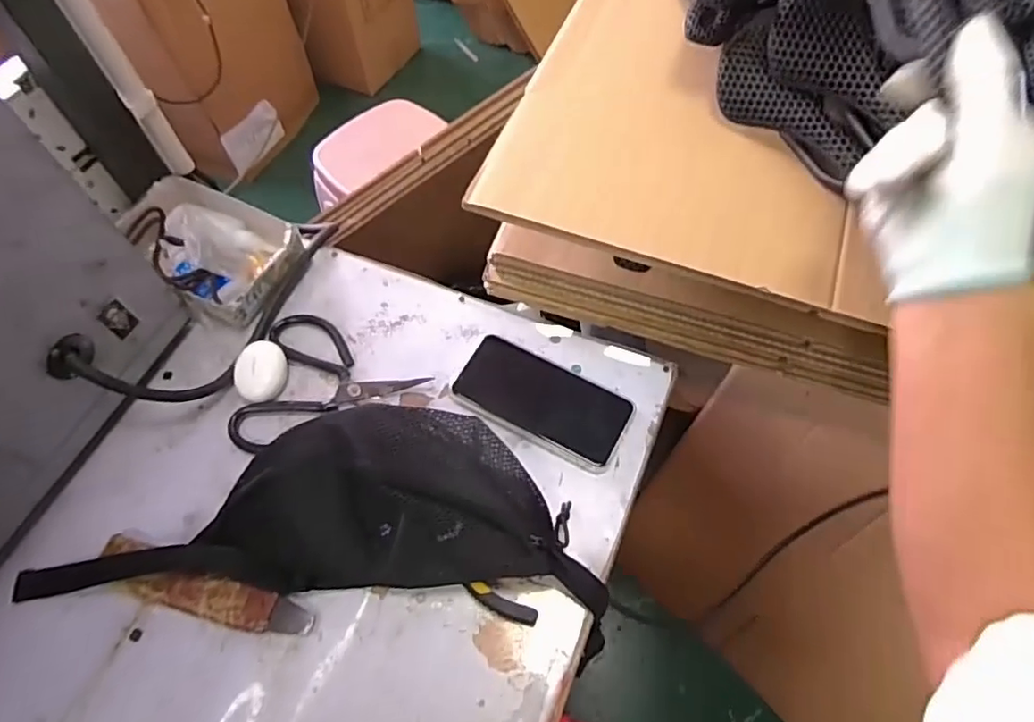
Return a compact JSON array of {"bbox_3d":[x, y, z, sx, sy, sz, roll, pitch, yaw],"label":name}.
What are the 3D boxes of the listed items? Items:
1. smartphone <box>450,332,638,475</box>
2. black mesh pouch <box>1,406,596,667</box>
[{"bbox_3d":[0.024,0.038,0.554,0.159,0.015,0.079,26,64,15],"label":"smartphone"},{"bbox_3d":[-0.153,0.114,0.469,0.452,0.111,0.166,7,61,5],"label":"black mesh pouch"}]

